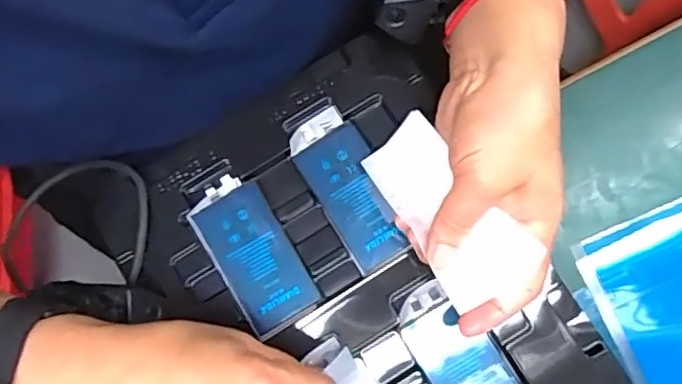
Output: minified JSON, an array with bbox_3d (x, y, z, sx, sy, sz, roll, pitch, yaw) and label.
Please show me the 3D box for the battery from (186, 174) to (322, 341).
[{"bbox_3d":[-0.054,0.037,0.378,0.047,0.007,0.093,-30,84,-2],"label":"battery"}]

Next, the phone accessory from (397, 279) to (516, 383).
[{"bbox_3d":[0.070,0.099,0.361,0.042,0.009,0.096,-30,84,-2],"label":"phone accessory"}]

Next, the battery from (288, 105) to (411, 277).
[{"bbox_3d":[0.006,-0.002,0.381,0.042,0.008,0.098,-31,84,-2],"label":"battery"}]

